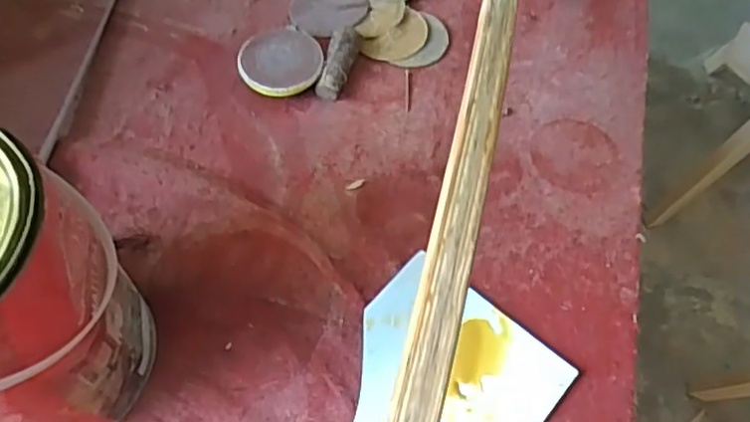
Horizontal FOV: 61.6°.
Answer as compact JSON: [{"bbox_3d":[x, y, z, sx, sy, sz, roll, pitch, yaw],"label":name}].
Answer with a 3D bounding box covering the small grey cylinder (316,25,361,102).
[{"bbox_3d":[-0.042,-0.172,0.741,0.032,0.034,0.095,12,59,4],"label":"small grey cylinder"}]

